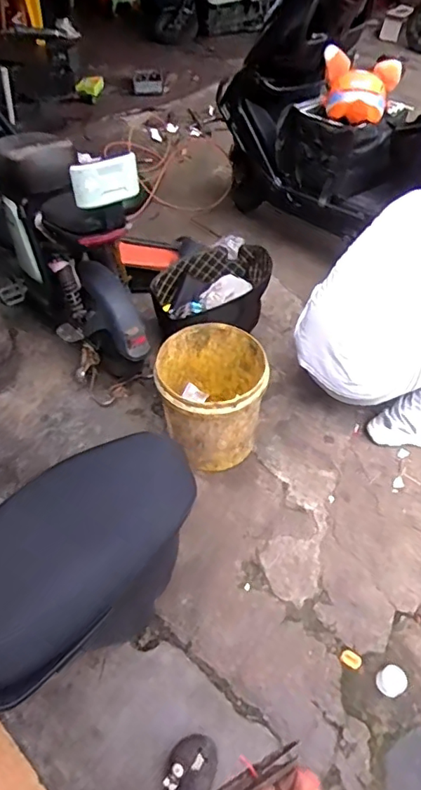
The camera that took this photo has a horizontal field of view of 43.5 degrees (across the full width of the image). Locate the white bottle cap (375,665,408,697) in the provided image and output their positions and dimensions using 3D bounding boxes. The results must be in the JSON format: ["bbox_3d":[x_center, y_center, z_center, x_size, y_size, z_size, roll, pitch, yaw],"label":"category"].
[{"bbox_3d":[0.438,0.697,1.282,0.066,0.050,0.061,0,51,0],"label":"white bottle cap"}]

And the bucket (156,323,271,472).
[{"bbox_3d":[0.005,0.010,1.632,0.301,0.346,0.332,-1,47,0],"label":"bucket"}]

